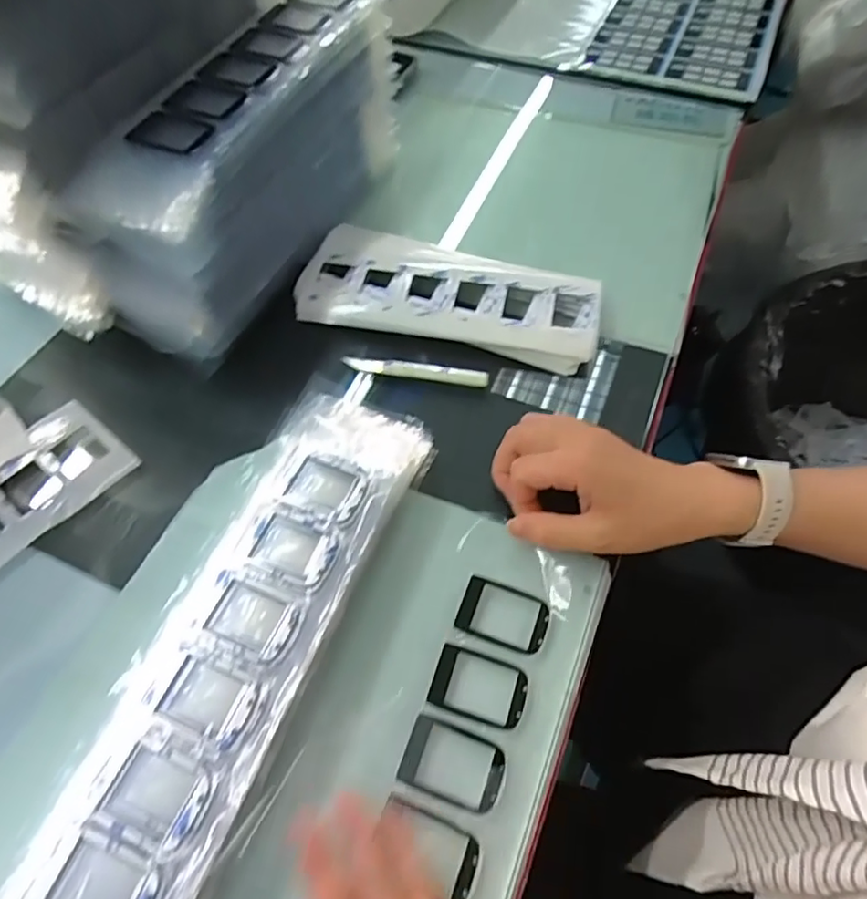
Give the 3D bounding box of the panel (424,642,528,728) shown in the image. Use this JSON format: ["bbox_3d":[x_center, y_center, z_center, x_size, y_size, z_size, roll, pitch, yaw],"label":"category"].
[{"bbox_3d":[0.026,0.132,0.330,0.051,0.004,0.035,14,60,10],"label":"panel"}]

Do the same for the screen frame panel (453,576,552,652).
[{"bbox_3d":[0.042,0.098,0.350,0.051,0.004,0.035,17,60,11],"label":"screen frame panel"}]

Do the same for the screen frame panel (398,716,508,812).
[{"bbox_3d":[0.011,0.164,0.309,0.051,0.004,0.035,17,60,11],"label":"screen frame panel"}]

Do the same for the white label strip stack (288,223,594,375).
[{"bbox_3d":[0.010,-0.126,0.471,0.237,0.014,0.105,14,60,10],"label":"white label strip stack"}]

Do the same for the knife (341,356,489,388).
[{"bbox_3d":[-0.013,-0.060,0.443,0.107,0.006,0.012,7,59,6],"label":"knife"}]

